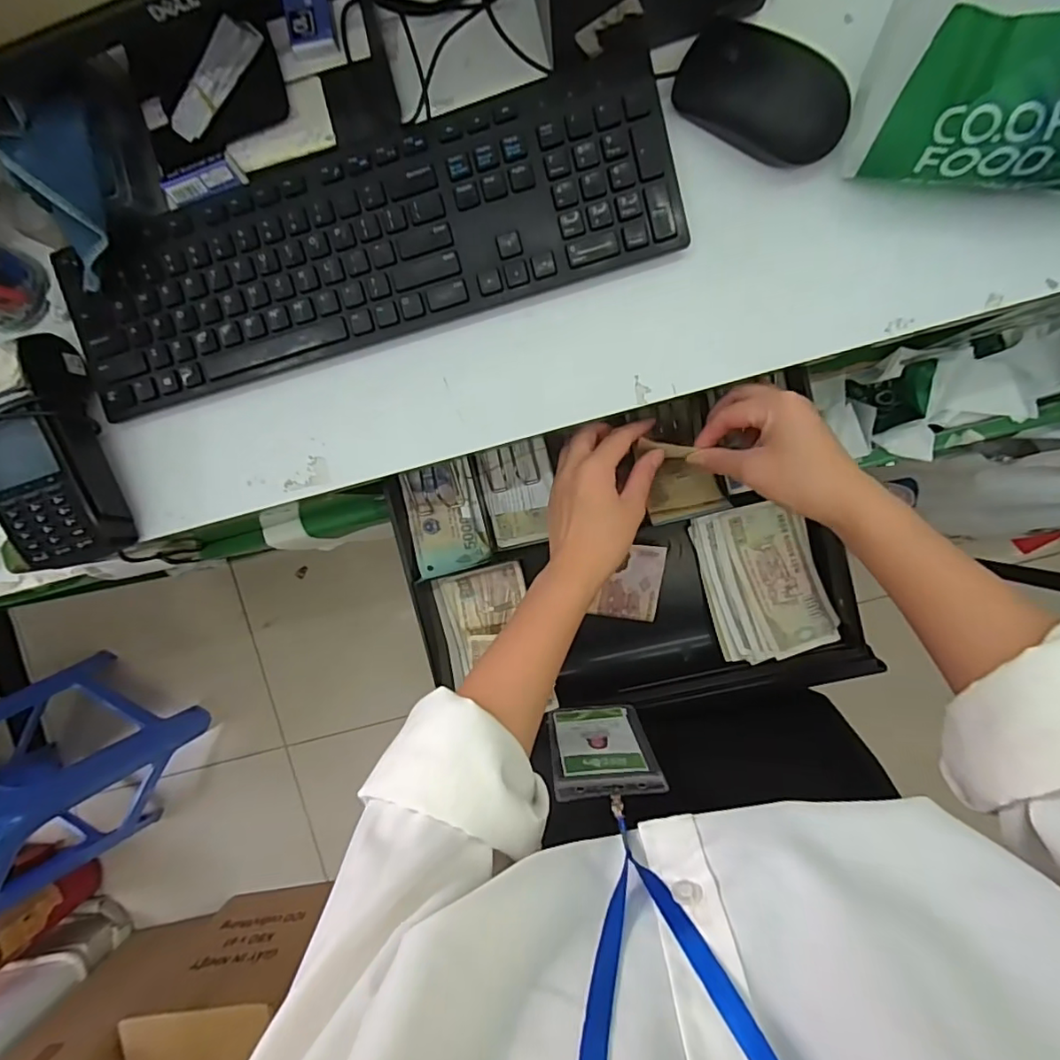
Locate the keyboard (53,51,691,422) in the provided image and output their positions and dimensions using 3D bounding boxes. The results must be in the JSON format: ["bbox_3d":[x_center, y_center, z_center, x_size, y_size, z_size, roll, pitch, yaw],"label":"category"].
[{"bbox_3d":[-0.117,-0.193,0.378,0.426,0.021,0.123,-14,92,7],"label":"keyboard"}]

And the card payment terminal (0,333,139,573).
[{"bbox_3d":[-0.359,-0.051,0.393,0.084,0.044,0.156,-11,93,7],"label":"card payment terminal"}]

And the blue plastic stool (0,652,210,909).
[{"bbox_3d":[-1.036,0.528,1.156,0.363,0.424,0.378,31,96,3],"label":"blue plastic stool"}]

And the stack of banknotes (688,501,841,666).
[{"bbox_3d":[0.198,0.042,0.462,0.093,0.026,0.124,-15,92,7],"label":"stack of banknotes"}]

